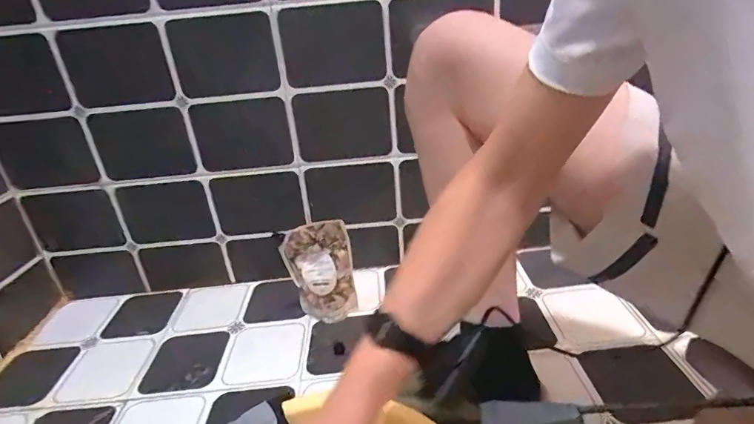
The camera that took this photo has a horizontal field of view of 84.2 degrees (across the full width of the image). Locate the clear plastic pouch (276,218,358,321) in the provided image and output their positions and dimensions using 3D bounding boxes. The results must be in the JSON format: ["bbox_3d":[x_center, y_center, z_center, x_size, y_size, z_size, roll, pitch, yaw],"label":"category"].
[{"bbox_3d":[-0.112,0.116,0.790,0.126,0.212,0.033,-4,26,8],"label":"clear plastic pouch"}]

